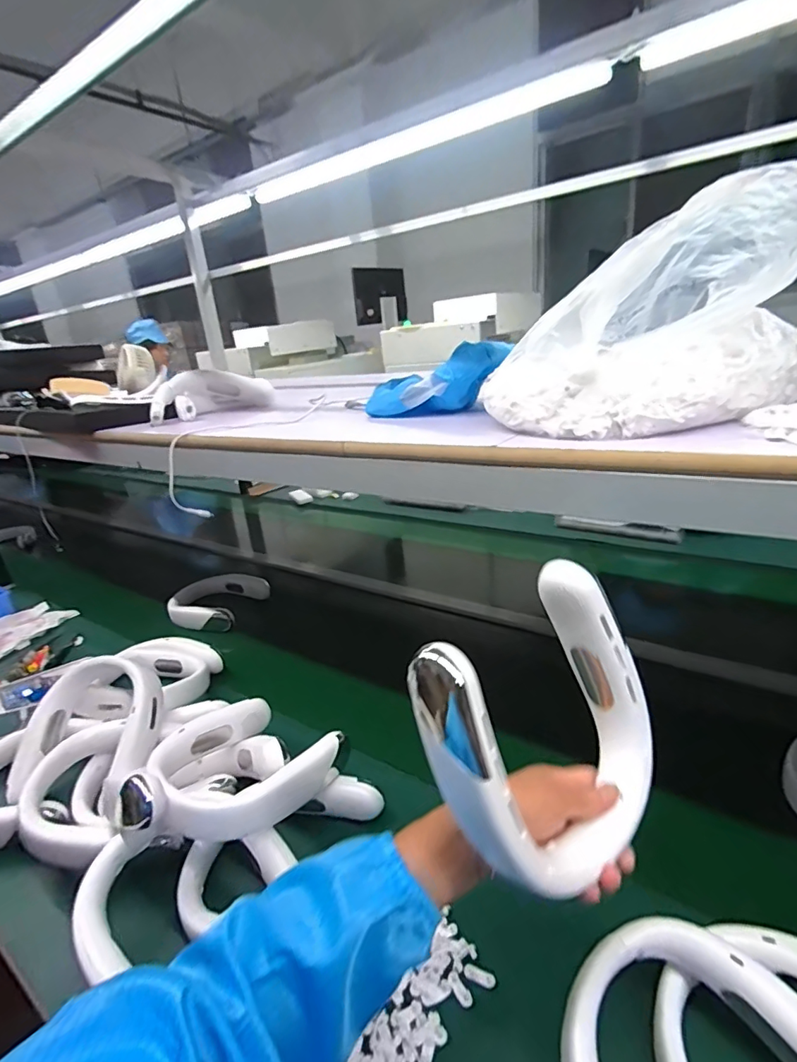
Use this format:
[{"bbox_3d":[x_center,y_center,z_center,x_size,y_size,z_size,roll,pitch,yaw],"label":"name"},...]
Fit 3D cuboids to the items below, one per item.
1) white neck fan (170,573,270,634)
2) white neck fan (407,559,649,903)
[{"bbox_3d":[-0.425,0.168,1.195,0.221,0.057,0.199,-11,22,-10],"label":"white neck fan"},{"bbox_3d":[0.111,0.148,0.376,0.173,0.199,0.058,-25,4,-39],"label":"white neck fan"}]

